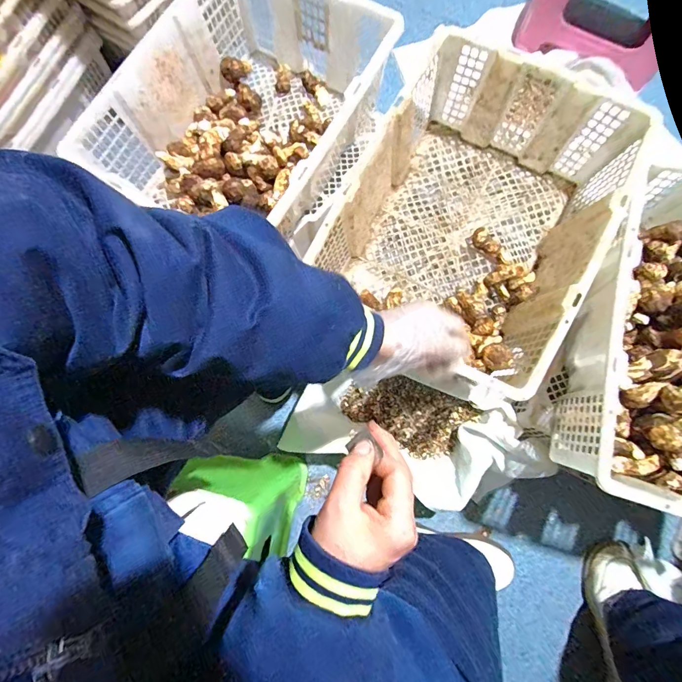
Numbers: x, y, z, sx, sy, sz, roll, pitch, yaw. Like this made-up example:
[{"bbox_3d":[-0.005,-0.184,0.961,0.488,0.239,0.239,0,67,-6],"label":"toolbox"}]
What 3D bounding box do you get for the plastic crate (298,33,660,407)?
[{"bbox_3d":[0.198,-0.188,0.594,0.343,0.177,0.449,30,81,6],"label":"plastic crate"}]

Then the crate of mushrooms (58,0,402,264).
[{"bbox_3d":[-0.136,-0.400,0.650,0.375,0.166,0.395,31,81,6],"label":"crate of mushrooms"}]

